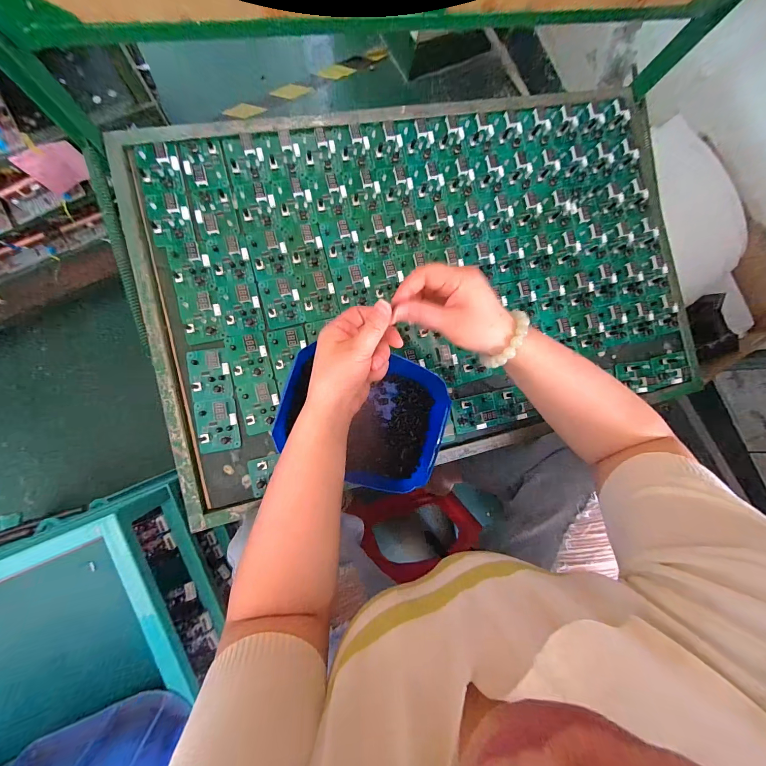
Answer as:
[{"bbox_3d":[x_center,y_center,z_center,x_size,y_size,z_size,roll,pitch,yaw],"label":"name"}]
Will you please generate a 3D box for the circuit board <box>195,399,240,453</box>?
[{"bbox_3d":[-0.225,0.058,0.437,0.051,0.009,0.070,-7,88,-9],"label":"circuit board"}]

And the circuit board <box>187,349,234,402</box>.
[{"bbox_3d":[-0.236,-0.011,0.440,0.051,0.009,0.069,-10,89,-9],"label":"circuit board"}]

